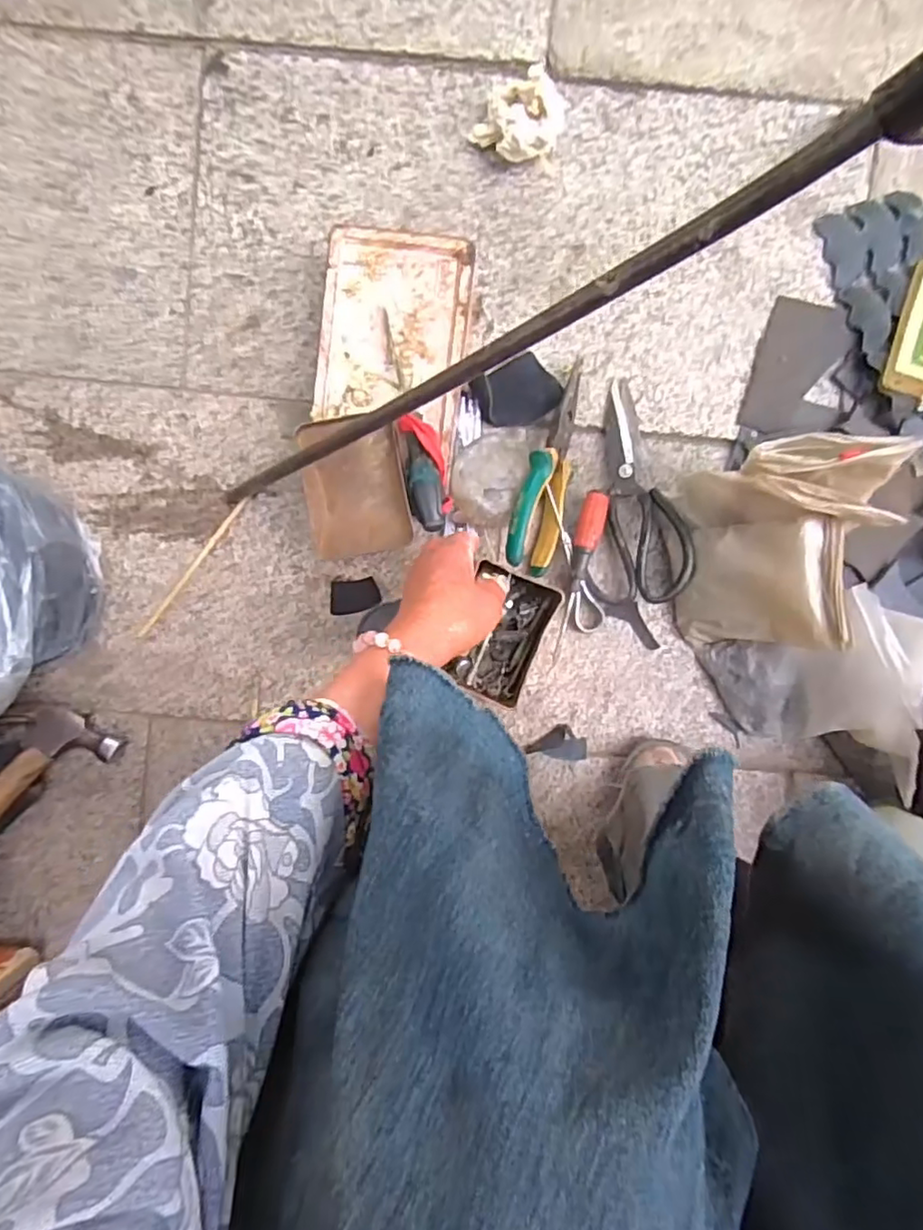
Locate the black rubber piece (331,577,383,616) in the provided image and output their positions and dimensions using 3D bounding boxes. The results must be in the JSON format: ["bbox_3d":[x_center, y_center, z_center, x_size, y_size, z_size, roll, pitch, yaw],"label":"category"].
[{"bbox_3d":[-0.098,-0.017,0.565,0.046,0.004,0.031,-8,88,2],"label":"black rubber piece"}]

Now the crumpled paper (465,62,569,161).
[{"bbox_3d":[0.048,-0.419,0.518,0.071,0.044,0.060,24,94,-1],"label":"crumpled paper"}]

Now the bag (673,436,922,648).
[{"bbox_3d":[0.255,-0.051,0.493,0.123,0.134,0.153,-2,94,1],"label":"bag"}]

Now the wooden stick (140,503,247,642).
[{"bbox_3d":[-0.248,-0.043,0.567,0.008,0.004,0.159,39,93,-2],"label":"wooden stick"}]

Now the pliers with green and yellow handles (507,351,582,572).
[{"bbox_3d":[0.081,-0.130,0.534,0.047,0.048,0.184,17,94,-1],"label":"pliers with green and yellow handles"}]

